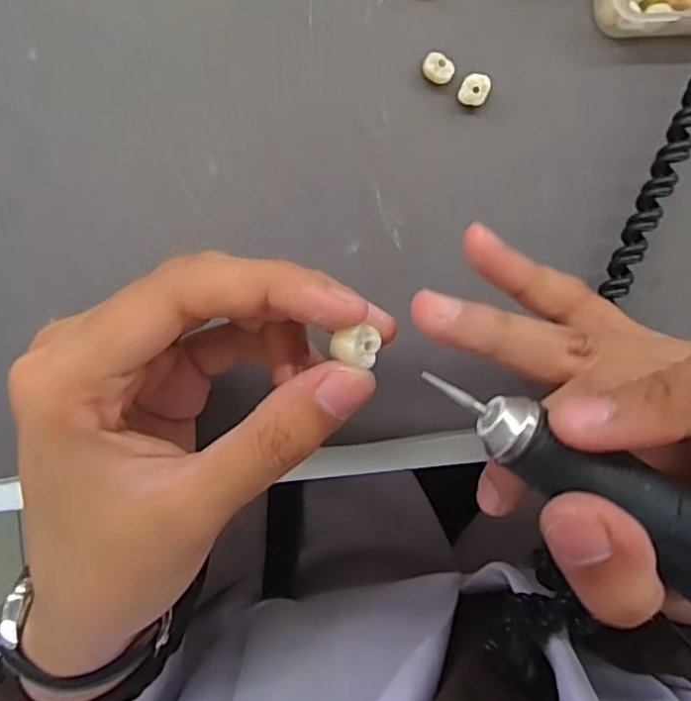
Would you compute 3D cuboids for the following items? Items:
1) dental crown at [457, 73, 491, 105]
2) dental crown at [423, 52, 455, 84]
[{"bbox_3d":[0.044,-0.088,0.221,0.010,0.007,0.010,22,92,-5],"label":"dental crown"},{"bbox_3d":[0.031,-0.095,0.218,0.011,0.004,0.009,26,92,-5],"label":"dental crown"}]

